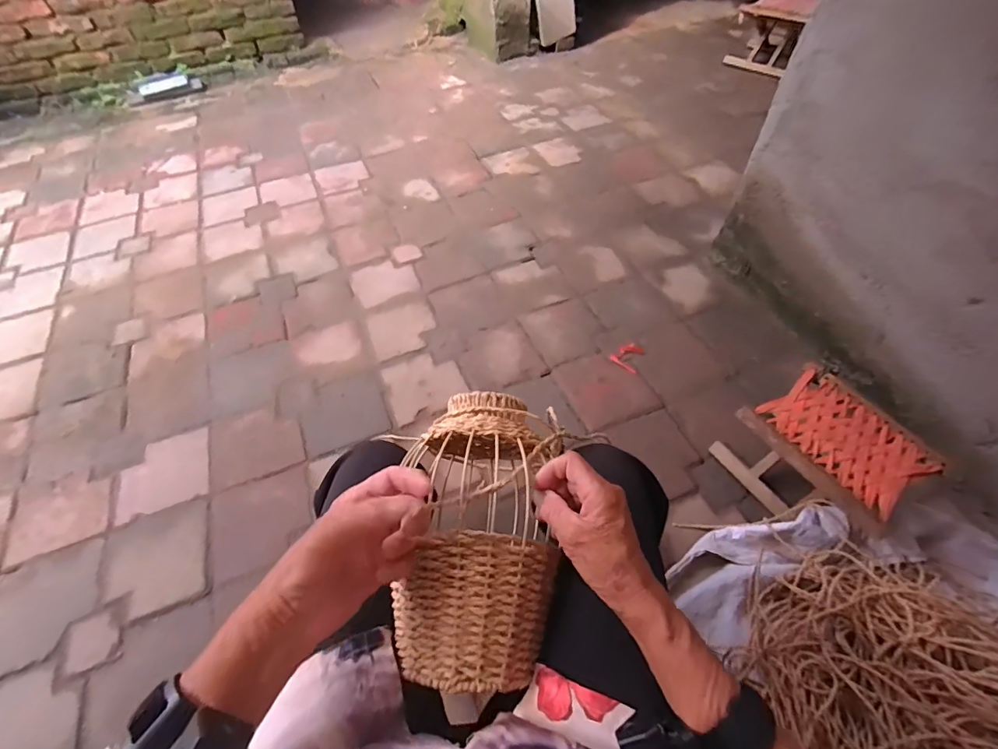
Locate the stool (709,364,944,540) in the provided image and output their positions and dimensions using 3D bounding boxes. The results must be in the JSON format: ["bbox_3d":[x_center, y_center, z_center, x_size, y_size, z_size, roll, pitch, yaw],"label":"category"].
[{"bbox_3d":[0.634,0.164,0.912,0.227,0.194,0.288,-36,61,-21],"label":"stool"}]

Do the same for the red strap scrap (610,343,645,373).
[{"bbox_3d":[0.342,-0.044,1.169,0.085,0.013,0.079,-38,63,-23],"label":"red strap scrap"}]

